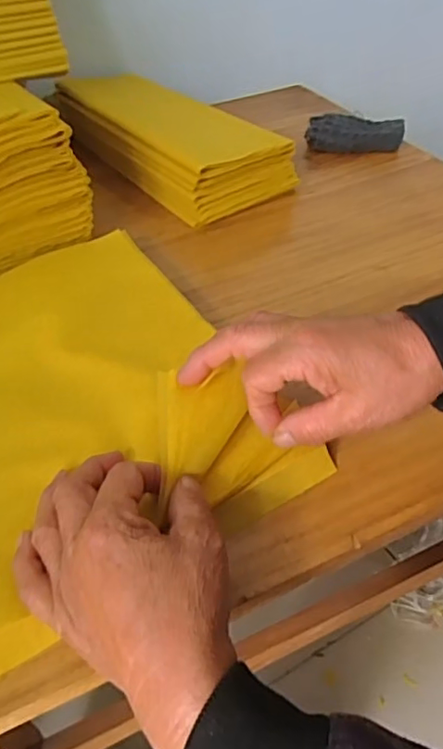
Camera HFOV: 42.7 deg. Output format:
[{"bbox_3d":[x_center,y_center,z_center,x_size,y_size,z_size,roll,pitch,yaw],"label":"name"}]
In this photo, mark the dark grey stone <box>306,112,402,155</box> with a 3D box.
[{"bbox_3d":[0.157,-0.283,0.670,0.111,0.035,0.053,8,46,12],"label":"dark grey stone"}]

